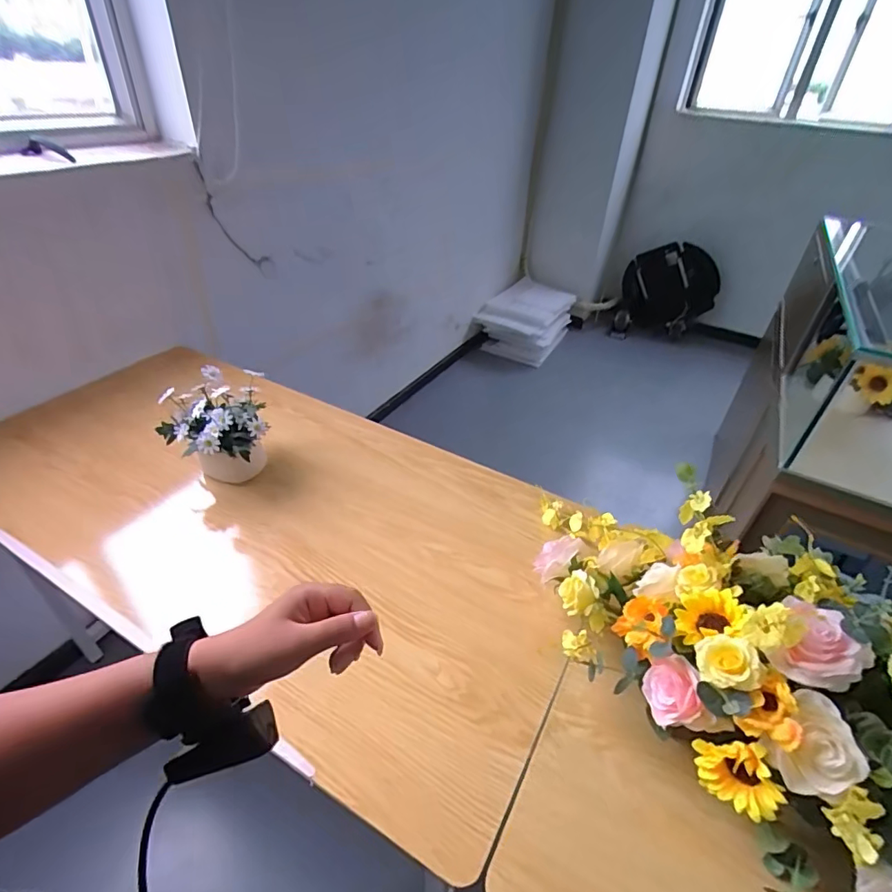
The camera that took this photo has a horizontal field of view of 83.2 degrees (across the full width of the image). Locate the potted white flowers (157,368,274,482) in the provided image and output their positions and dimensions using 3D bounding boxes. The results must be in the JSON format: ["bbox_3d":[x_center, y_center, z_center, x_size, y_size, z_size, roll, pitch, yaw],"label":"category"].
[{"bbox_3d":[-0.408,-0.021,0.900,0.176,0.176,0.167,-15,41,-23],"label":"potted white flowers"}]

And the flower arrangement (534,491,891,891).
[{"bbox_3d":[0.419,0.293,0.516,0.300,0.237,0.730,-26,46,-33],"label":"flower arrangement"}]

